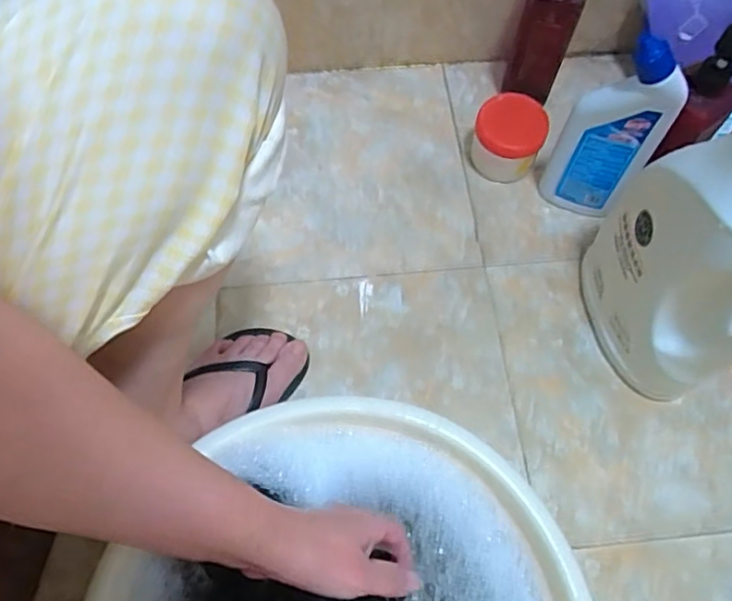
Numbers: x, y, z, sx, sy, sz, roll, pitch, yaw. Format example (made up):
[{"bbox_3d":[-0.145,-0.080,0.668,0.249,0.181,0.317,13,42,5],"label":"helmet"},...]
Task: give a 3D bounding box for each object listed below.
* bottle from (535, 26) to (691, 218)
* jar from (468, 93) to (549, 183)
[{"bbox_3d":[0.246,-0.165,0.634,0.089,0.224,0.043,31,70,14],"label":"bottle"},{"bbox_3d":[0.163,-0.185,0.720,0.077,0.083,0.078,0,66,1],"label":"jar"}]

